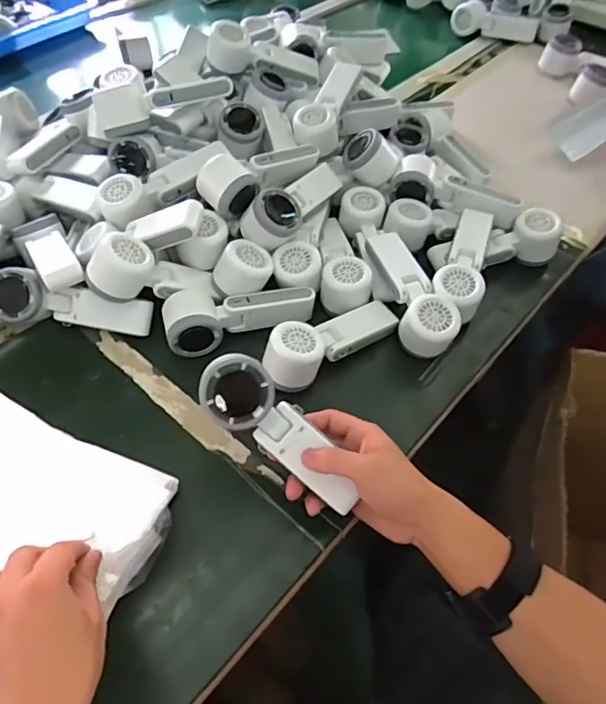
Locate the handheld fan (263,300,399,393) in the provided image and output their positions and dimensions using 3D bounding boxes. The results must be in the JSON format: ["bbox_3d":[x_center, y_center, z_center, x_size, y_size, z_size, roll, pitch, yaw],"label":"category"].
[{"bbox_3d":[0.033,-0.021,0.565,0.168,0.050,0.052,-32,60,-23],"label":"handheld fan"}]

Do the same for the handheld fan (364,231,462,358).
[{"bbox_3d":[0.124,-0.068,0.609,0.059,0.049,0.170,-11,54,-9],"label":"handheld fan"}]

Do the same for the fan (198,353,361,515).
[{"bbox_3d":[-0.018,0.069,0.430,0.160,0.034,0.053,48,59,-11],"label":"fan"}]

